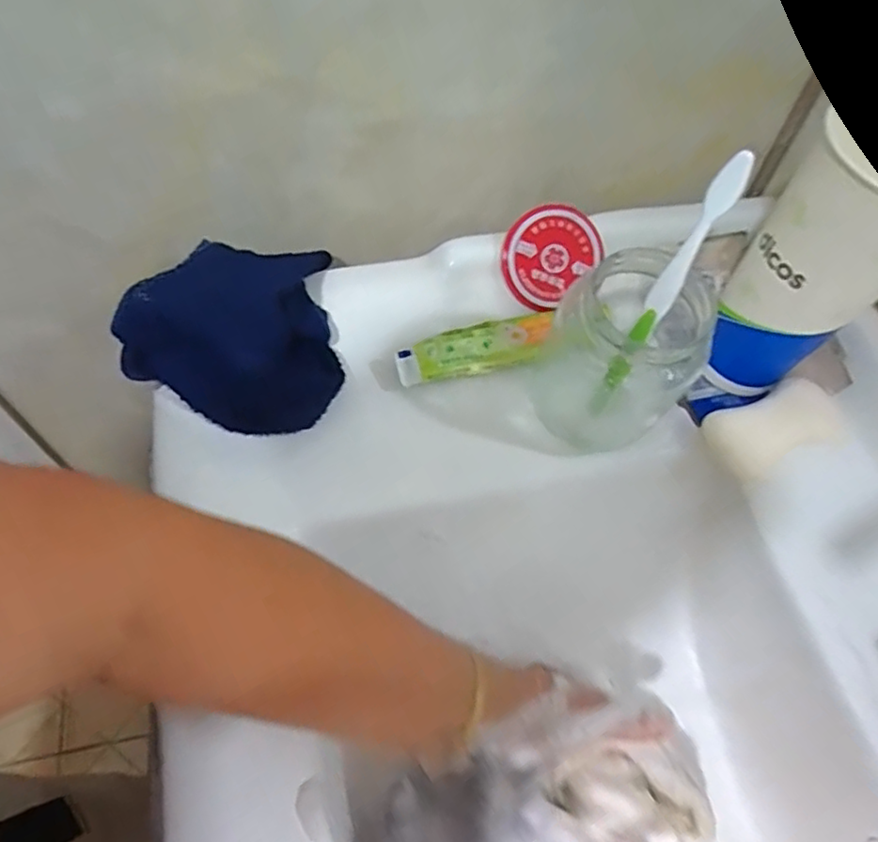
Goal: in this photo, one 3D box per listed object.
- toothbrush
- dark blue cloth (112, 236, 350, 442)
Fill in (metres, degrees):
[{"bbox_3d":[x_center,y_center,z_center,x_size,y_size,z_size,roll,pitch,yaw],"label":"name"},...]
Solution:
[{"bbox_3d":[0.119,-0.066,0.340,0.013,0.156,0.010,37,43,19],"label":"toothbrush"},{"bbox_3d":[-0.123,-0.057,0.374,0.127,0.060,0.116,-14,60,-11],"label":"dark blue cloth"}]

